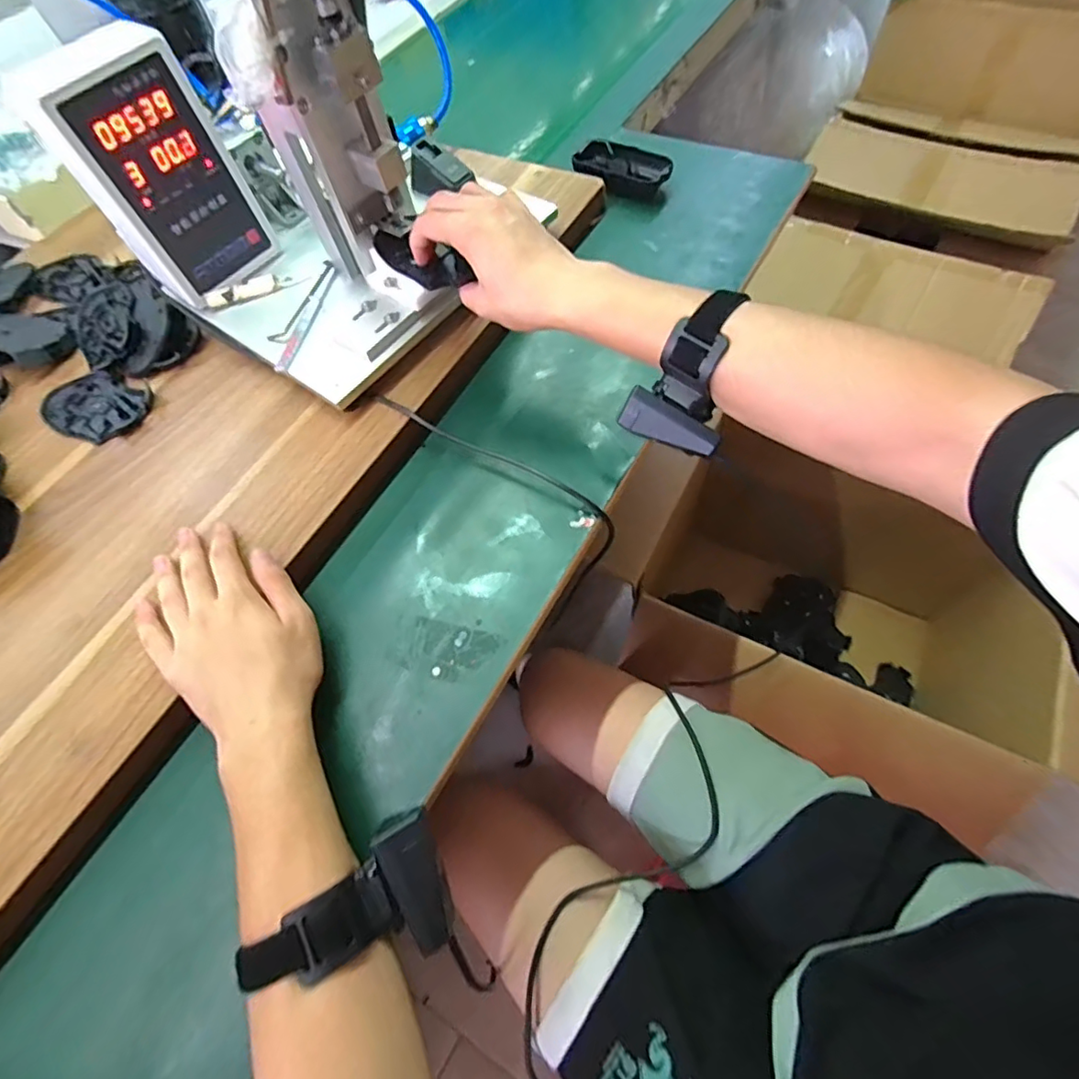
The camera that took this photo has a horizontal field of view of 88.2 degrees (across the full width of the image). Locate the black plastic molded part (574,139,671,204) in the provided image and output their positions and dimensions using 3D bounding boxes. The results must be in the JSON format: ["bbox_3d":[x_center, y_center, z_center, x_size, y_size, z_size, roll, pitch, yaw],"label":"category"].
[{"bbox_3d":[0.093,-0.416,0.637,0.108,0.035,0.055,21,67,16],"label":"black plastic molded part"}]

